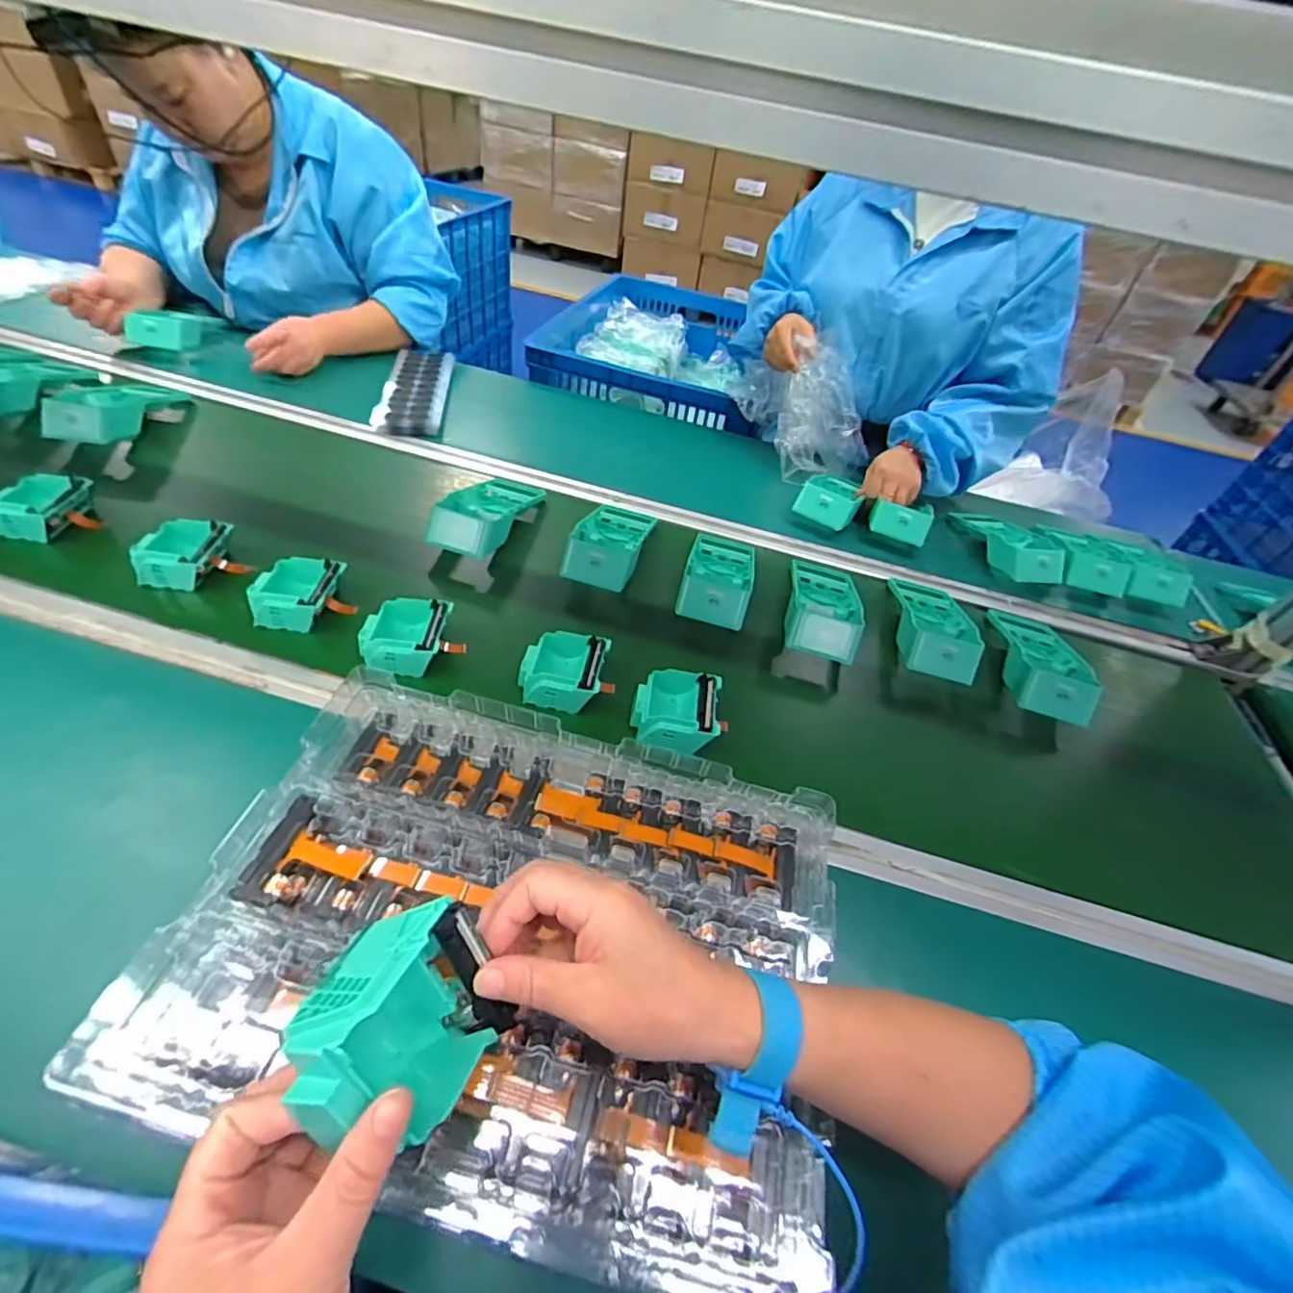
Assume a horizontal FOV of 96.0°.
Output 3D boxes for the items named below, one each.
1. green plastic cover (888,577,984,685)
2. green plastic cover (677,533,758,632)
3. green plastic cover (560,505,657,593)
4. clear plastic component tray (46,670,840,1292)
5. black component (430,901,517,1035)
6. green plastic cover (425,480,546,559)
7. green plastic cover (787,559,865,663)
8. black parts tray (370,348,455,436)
[{"bbox_3d":[0.364,-0.037,0.736,0.091,0.054,0.202,15,45,8],"label":"green plastic cover"},{"bbox_3d":[0.094,-0.093,0.738,0.082,0.063,0.208,12,45,5],"label":"green plastic cover"},{"bbox_3d":[-0.045,-0.141,0.744,0.089,0.047,0.196,12,45,5],"label":"green plastic cover"},{"bbox_3d":[-0.072,0.172,0.366,0.383,0.047,0.287,11,45,4],"label":"clear plastic component tray"},{"bbox_3d":[-0.080,0.150,0.271,0.016,0.068,0.009,-24,14,-27],"label":"black component"},{"bbox_3d":[-0.207,-0.179,0.755,0.092,0.055,0.194,15,45,8],"label":"green plastic cover"},{"bbox_3d":[0.223,-0.056,0.734,0.090,0.057,0.208,15,45,8],"label":"green plastic cover"},{"bbox_3d":[-0.391,-0.442,0.995,0.103,0.031,0.301,-2,45,-9],"label":"black parts tray"}]

